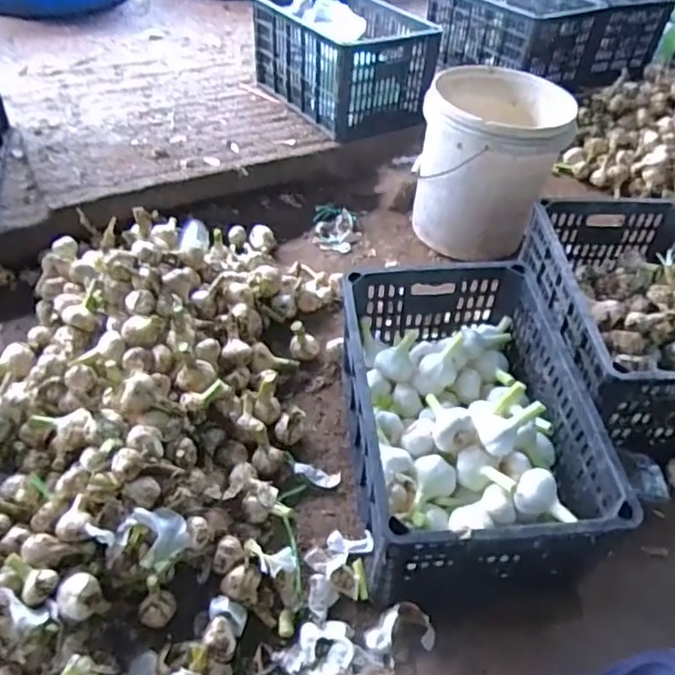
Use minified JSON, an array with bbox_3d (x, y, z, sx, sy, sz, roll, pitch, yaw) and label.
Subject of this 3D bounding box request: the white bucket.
[{"bbox_3d":[0.326,-0.384,1.277,0.289,0.285,0.305,3,45,-3],"label":"white bucket"}]

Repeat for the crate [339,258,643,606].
[{"bbox_3d":[0.180,0.130,0.864,0.313,0.236,0.444,-2,45,-6],"label":"crate"}]

